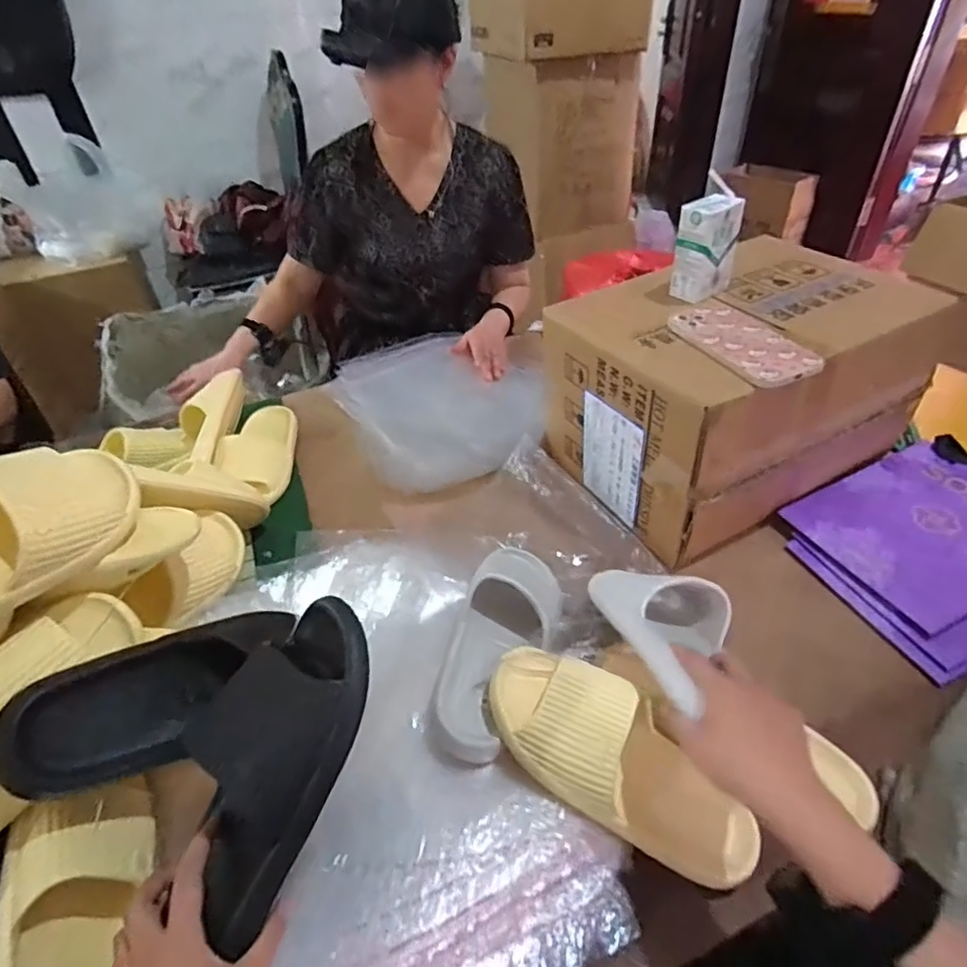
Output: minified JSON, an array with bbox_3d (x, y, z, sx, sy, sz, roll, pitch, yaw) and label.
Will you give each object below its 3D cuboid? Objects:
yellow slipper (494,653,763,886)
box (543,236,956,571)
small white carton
[{"bbox_3d":[0.118,0.236,0.495,0.248,0.060,0.097,36,51,11],"label":"yellow slipper"},{"bbox_3d":[0.312,-0.123,0.750,0.378,0.242,0.272,-19,43,-17],"label":"box"},{"bbox_3d":[0.263,-0.286,0.681,0.070,0.125,0.053,-30,48,-27],"label":"small white carton"}]

